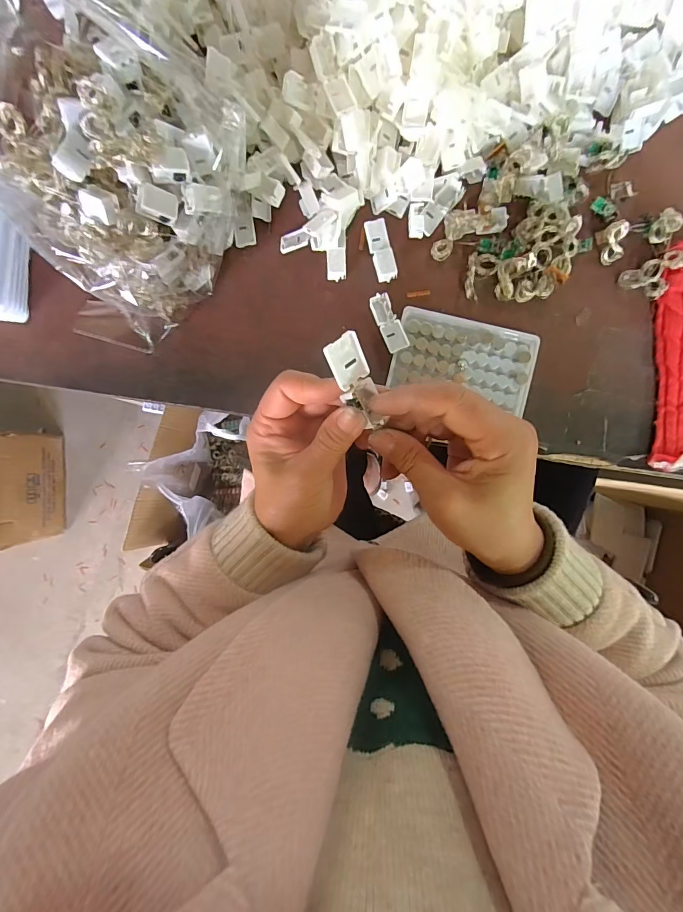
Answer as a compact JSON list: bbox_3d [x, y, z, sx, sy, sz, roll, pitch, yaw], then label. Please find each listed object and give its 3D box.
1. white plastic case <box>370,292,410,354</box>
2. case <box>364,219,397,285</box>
[{"bbox_3d":[0.044,-0.124,0.373,0.020,0.010,0.055,-23,90,0],"label":"white plastic case"},{"bbox_3d":[0.038,-0.193,0.374,0.019,0.011,0.055,-16,90,0],"label":"case"}]

